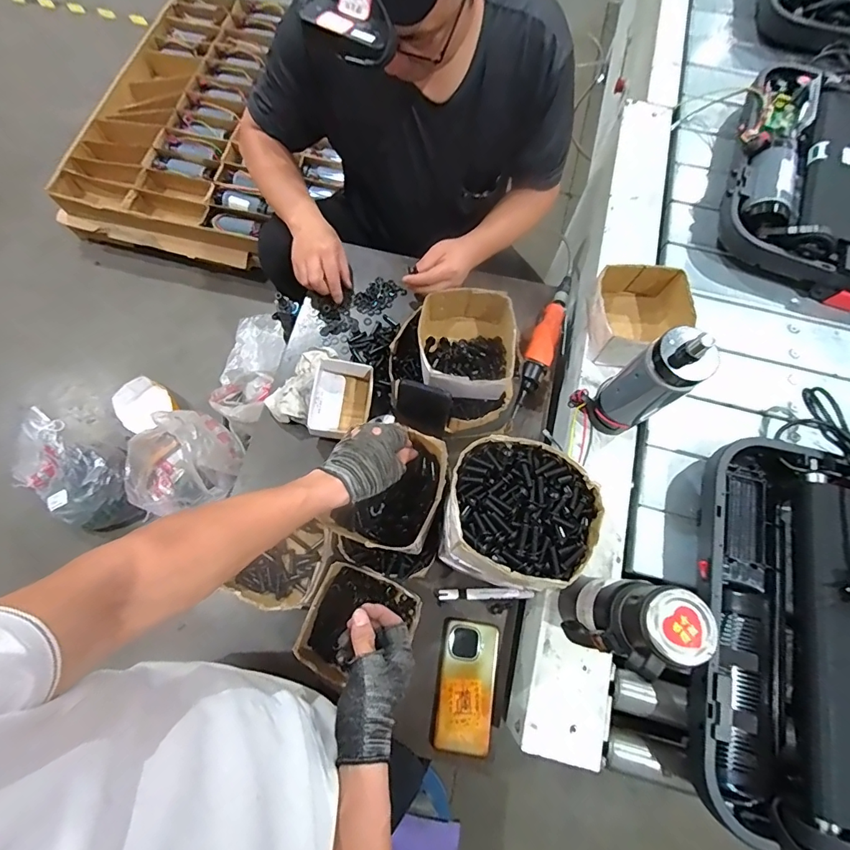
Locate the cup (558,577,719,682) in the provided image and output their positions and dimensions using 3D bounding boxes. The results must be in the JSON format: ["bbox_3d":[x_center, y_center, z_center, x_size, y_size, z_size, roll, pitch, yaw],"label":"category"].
[{"bbox_3d":[0.211,0.217,0.491,0.066,0.245,0.082,19,73,5],"label":"cup"}]

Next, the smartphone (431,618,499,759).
[{"bbox_3d":[0.060,0.370,0.622,0.080,0.014,0.164,8,72,2],"label":"smartphone"}]

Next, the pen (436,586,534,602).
[{"bbox_3d":[0.089,0.255,0.660,0.141,0.017,0.019,-2,72,-2],"label":"pen"}]

